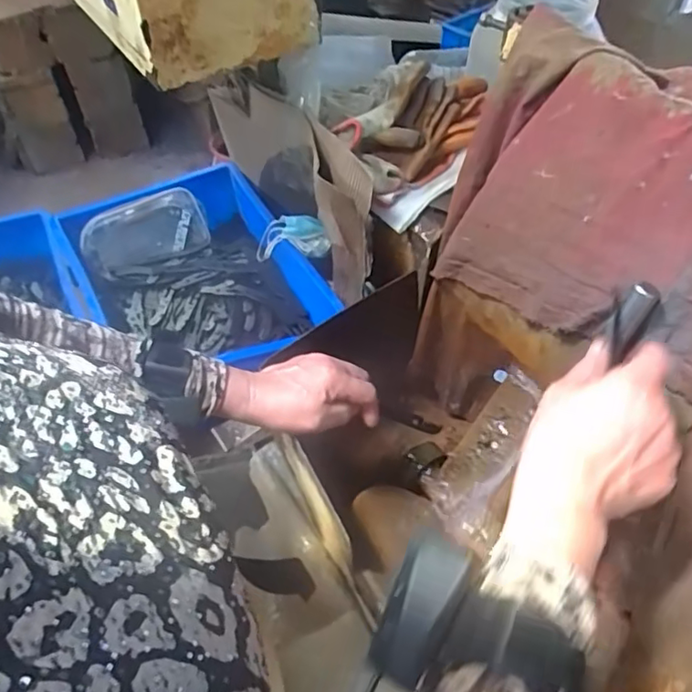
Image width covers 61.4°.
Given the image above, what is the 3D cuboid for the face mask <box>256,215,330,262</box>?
[{"bbox_3d":[-0.091,-0.157,0.858,0.139,0.063,0.029,-1,42,34],"label":"face mask"}]

